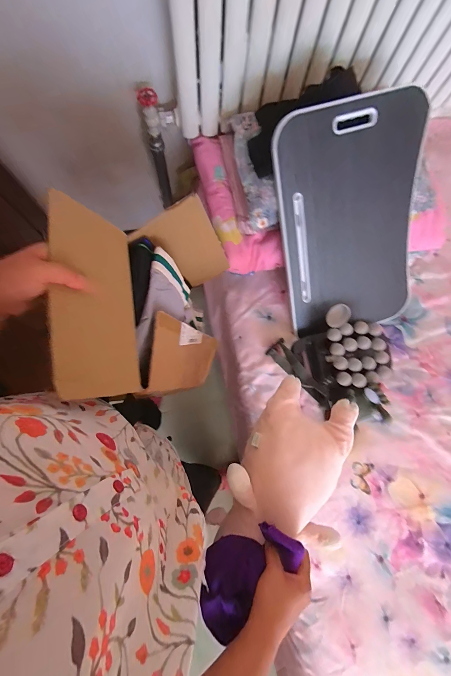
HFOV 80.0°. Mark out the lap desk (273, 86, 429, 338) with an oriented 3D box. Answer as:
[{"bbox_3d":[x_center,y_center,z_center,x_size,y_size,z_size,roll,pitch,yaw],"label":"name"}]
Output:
[{"bbox_3d":[0.345,-0.289,0.743,0.386,0.045,0.576,-16,118,-5],"label":"lap desk"}]

